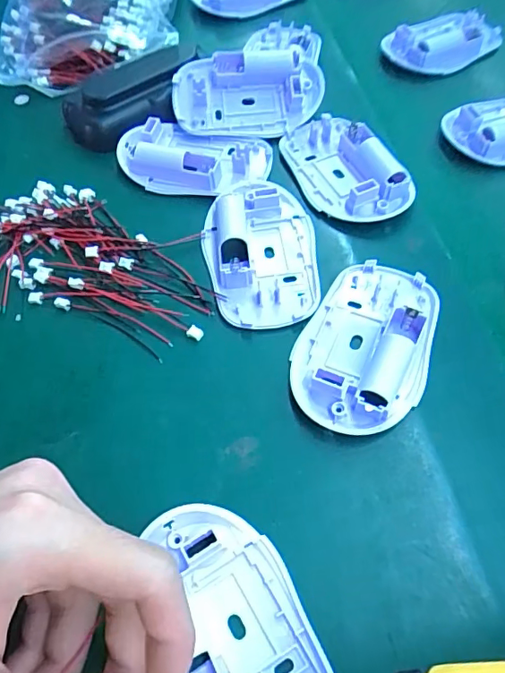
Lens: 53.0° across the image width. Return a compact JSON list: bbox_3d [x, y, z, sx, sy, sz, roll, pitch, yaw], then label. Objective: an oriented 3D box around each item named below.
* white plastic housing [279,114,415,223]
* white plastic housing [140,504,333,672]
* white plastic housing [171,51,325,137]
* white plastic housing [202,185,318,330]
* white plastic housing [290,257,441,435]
[{"bbox_3d":[0.053,-0.102,0.303,0.049,0.021,0.090,-25,61,-12],"label":"white plastic housing"},{"bbox_3d":[-0.008,0.109,0.188,0.054,0.016,0.097,-23,61,-11],"label":"white plastic housing"},{"bbox_3d":[-0.003,-0.158,0.326,0.094,0.031,0.046,0,59,2],"label":"white plastic housing"},{"bbox_3d":[0.005,-0.048,0.277,0.060,0.014,0.089,-10,59,-4],"label":"white plastic housing"},{"bbox_3d":[0.055,0.002,0.245,0.060,0.018,0.091,19,62,13],"label":"white plastic housing"}]

